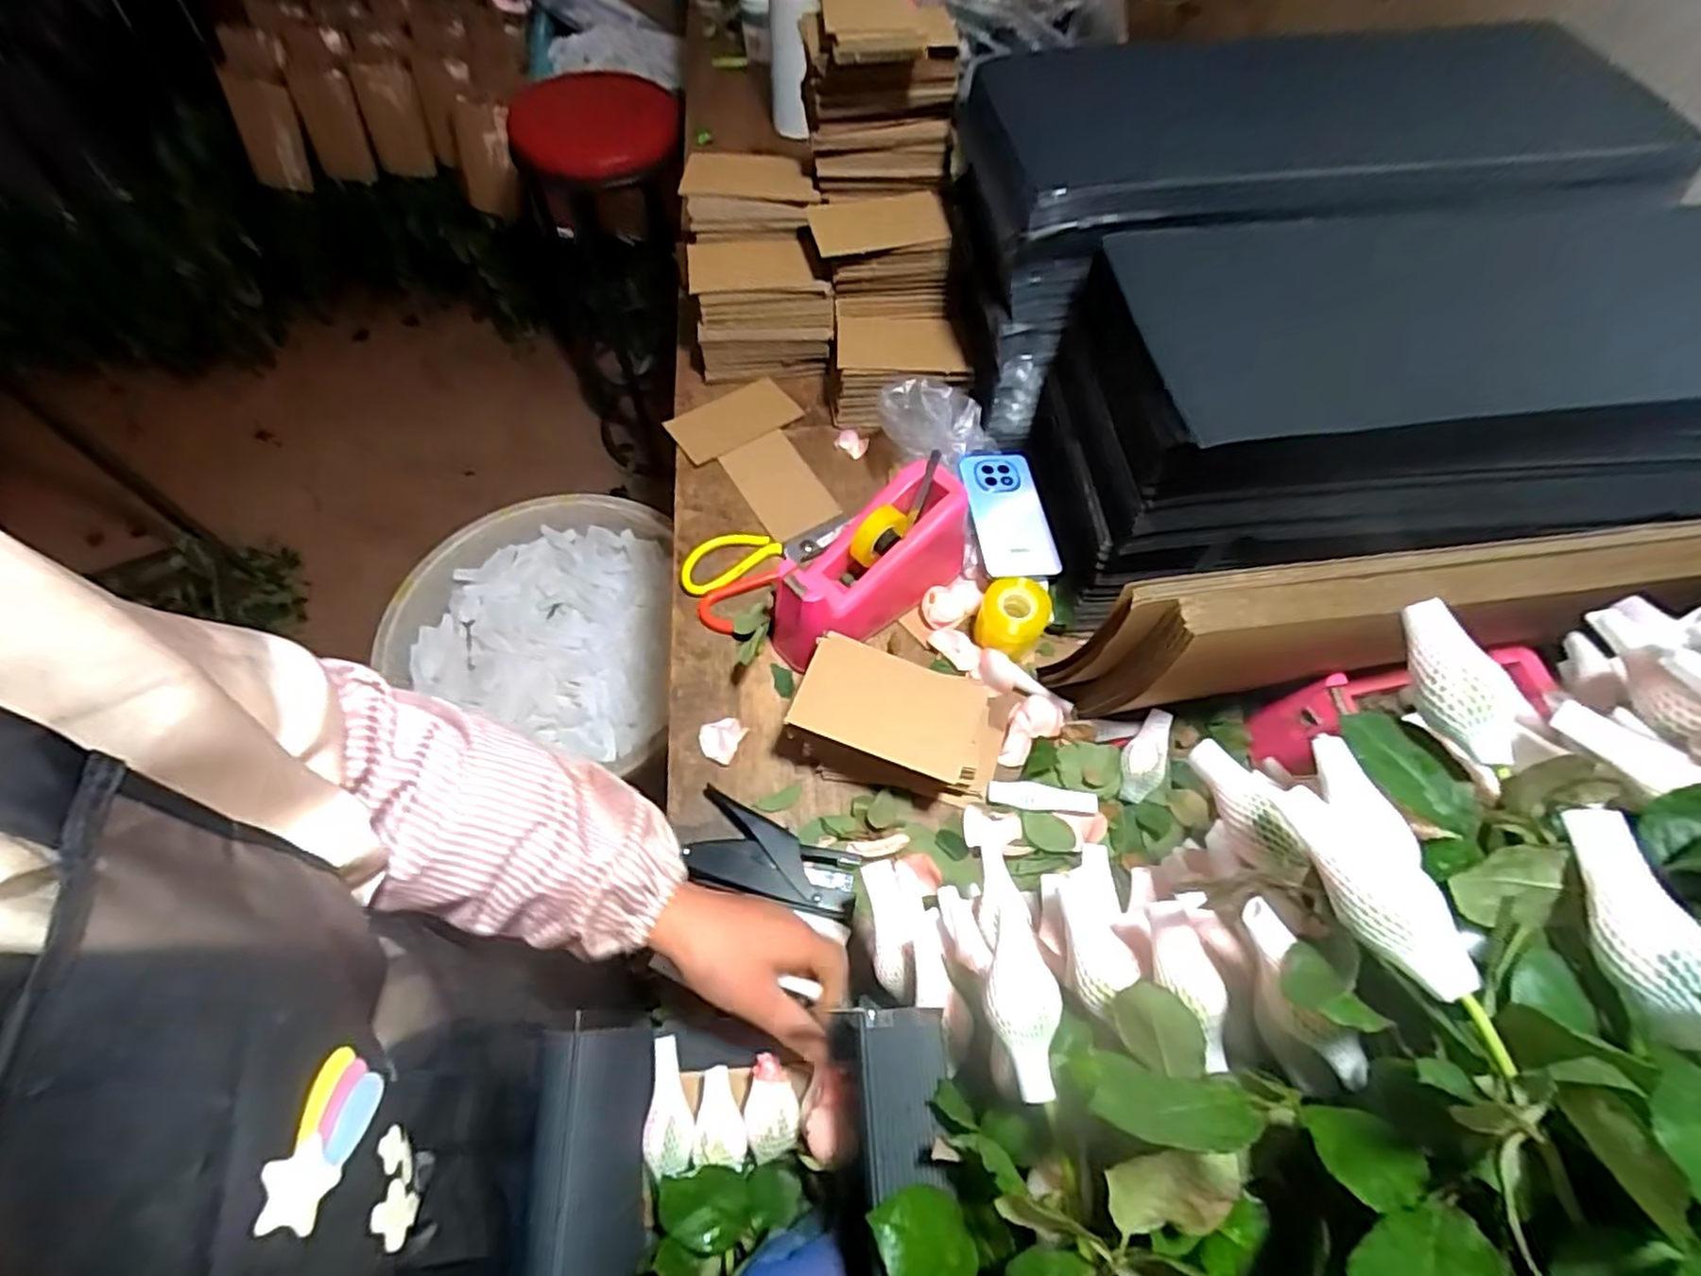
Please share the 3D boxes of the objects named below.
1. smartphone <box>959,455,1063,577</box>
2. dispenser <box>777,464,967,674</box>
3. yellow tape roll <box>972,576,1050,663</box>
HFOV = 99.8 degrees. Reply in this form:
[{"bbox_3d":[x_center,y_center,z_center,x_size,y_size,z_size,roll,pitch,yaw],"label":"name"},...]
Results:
[{"bbox_3d":[0.156,-0.124,0.714,0.074,0.014,0.148,-6,54,2],"label":"smartphone"},{"bbox_3d":[0.018,-0.060,0.652,0.204,0.095,0.081,-40,71,-20],"label":"dispenser"},{"bbox_3d":[0.147,-0.018,0.655,0.060,0.050,0.059,1,62,-2],"label":"yellow tape roll"}]

